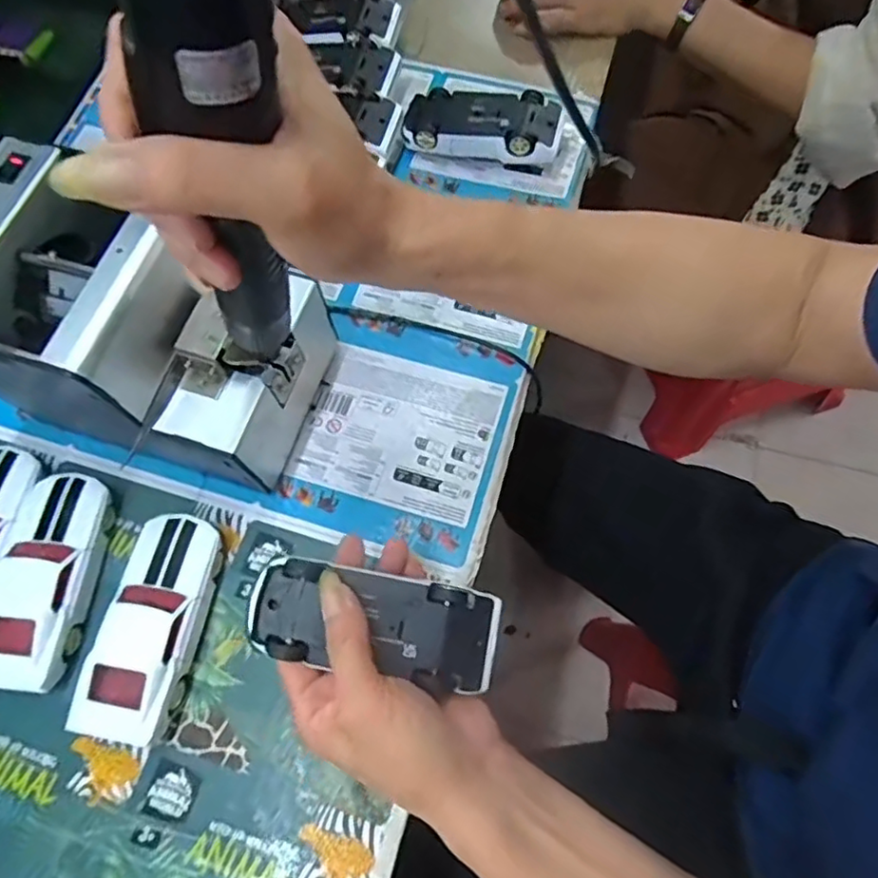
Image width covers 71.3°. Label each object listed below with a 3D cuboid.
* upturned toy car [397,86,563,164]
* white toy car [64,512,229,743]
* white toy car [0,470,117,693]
[{"bbox_3d":[0.036,-0.254,0.503,0.126,0.043,0.057,14,70,7],"label":"upturned toy car"},{"bbox_3d":[-0.171,0.110,0.370,0.052,0.034,0.126,8,69,6],"label":"white toy car"},{"bbox_3d":[-0.243,0.086,0.381,0.051,0.035,0.128,6,69,6],"label":"white toy car"}]

